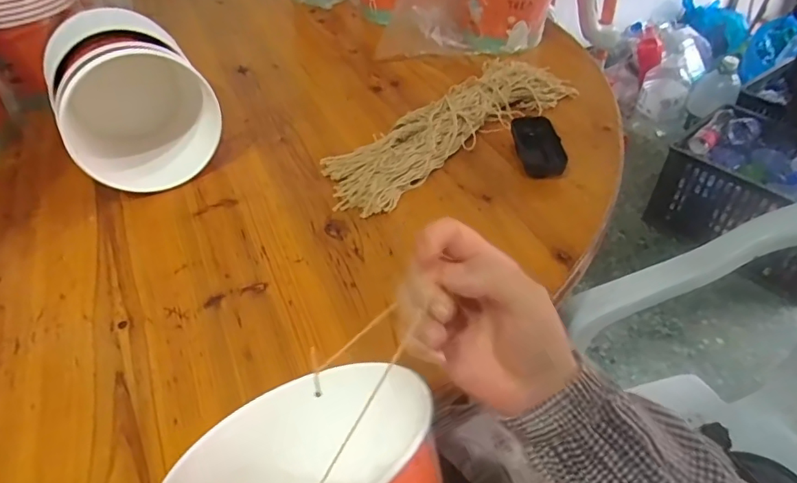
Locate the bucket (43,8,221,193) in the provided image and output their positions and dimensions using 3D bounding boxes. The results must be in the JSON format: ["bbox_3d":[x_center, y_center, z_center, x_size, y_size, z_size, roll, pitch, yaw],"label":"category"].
[{"bbox_3d":[-0.323,-0.167,0.633,0.156,0.159,0.168,-27,49,-22],"label":"bucket"}]

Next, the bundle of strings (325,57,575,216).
[{"bbox_3d":[0.066,-0.162,0.691,0.393,0.039,0.132,-34,52,-27],"label":"bundle of strings"}]

